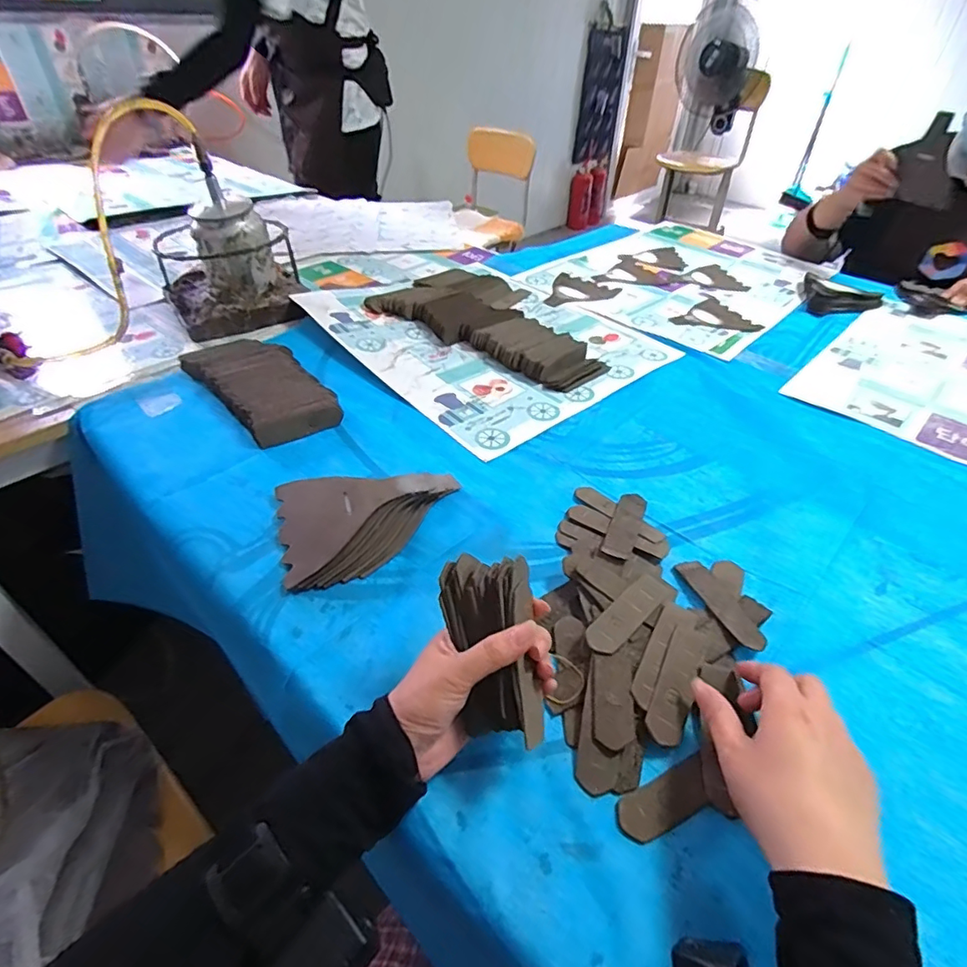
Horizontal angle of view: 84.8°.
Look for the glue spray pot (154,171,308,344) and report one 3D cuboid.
[{"bbox_3d":[-0.373,-0.324,0.780,0.188,0.149,0.160,-21,47,-23],"label":"glue spray pot"}]

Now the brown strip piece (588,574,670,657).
[{"bbox_3d":[0.115,0.101,0.419,0.026,0.005,0.095,34,51,31],"label":"brown strip piece"}]

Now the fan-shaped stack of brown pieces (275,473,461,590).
[{"bbox_3d":[-0.108,0.035,0.483,0.161,0.034,0.118,-3,42,-5],"label":"fan-shaped stack of brown pieces"}]

